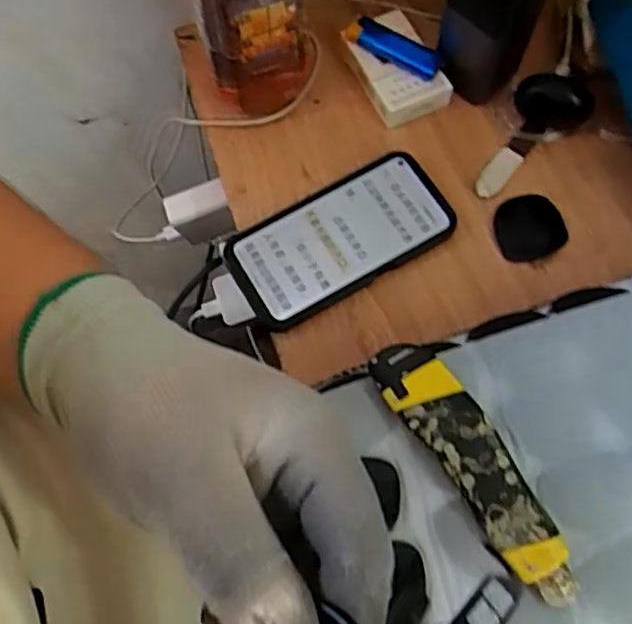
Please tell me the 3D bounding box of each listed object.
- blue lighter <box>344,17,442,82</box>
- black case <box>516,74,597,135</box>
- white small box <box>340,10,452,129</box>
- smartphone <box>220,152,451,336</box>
[{"bbox_3d":[0.062,-0.211,0.518,0.080,0.007,0.026,34,85,7],"label":"blue lighter"},{"bbox_3d":[0.183,-0.159,0.502,0.055,0.044,0.022,3,71,3],"label":"black case"},{"bbox_3d":[0.063,-0.197,0.527,0.060,0.025,0.089,-23,72,-6],"label":"white small box"},{"bbox_3d":[0.019,-0.055,0.483,0.162,0.013,0.080,-29,72,-8],"label":"smartphone"}]

